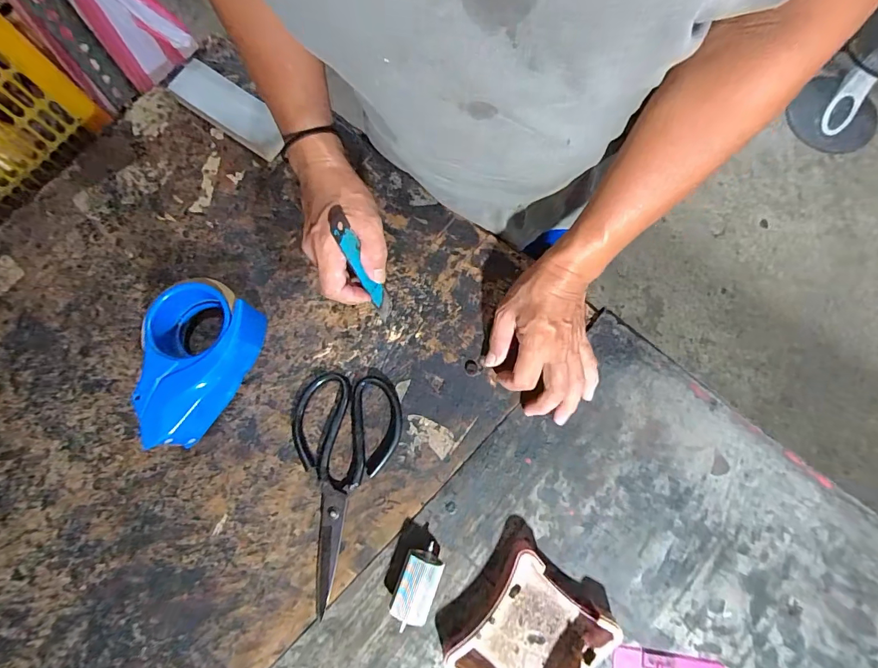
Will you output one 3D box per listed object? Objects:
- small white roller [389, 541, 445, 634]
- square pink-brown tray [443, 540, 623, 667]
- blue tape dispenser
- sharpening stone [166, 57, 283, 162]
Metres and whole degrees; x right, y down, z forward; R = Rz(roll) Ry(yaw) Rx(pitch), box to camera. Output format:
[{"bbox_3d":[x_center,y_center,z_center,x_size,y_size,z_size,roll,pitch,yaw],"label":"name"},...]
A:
[{"bbox_3d":[-0.019,0.226,0.392,0.035,0.032,0.069,19,76,6],"label":"small white roller"},{"bbox_3d":[0.077,0.263,0.378,0.099,0.033,0.113,41,80,11],"label":"square pink-brown tray"},{"bbox_3d":[-0.247,0.027,0.433,0.096,0.062,0.158,23,77,7],"label":"blue tape dispenser"},{"bbox_3d":[-0.249,-0.267,0.518,0.153,0.026,0.053,33,78,9],"label":"sharpening stone"}]

